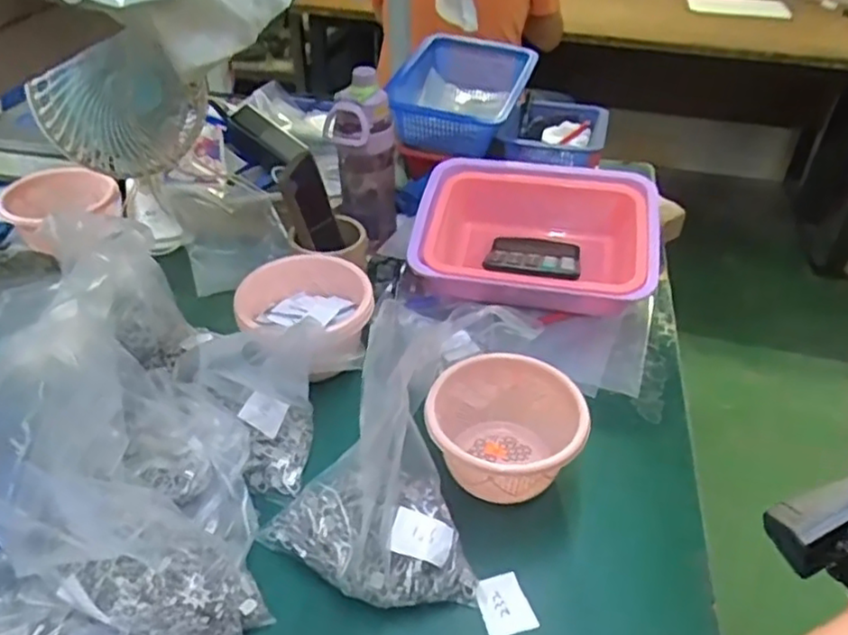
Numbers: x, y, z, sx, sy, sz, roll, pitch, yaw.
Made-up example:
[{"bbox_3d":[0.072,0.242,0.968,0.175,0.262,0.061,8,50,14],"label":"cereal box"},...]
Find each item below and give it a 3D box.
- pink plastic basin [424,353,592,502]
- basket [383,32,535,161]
[{"bbox_3d":[0.077,0.118,0.668,0.149,0.094,0.152,2,39,-1],"label":"pink plastic basin"},{"bbox_3d":[0.062,-0.362,1.096,0.190,0.103,0.267,12,40,13],"label":"basket"}]

